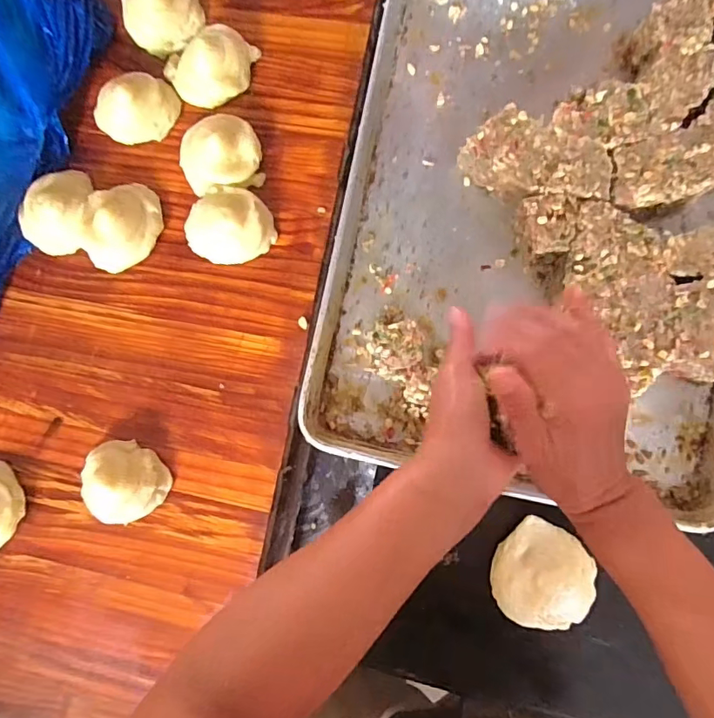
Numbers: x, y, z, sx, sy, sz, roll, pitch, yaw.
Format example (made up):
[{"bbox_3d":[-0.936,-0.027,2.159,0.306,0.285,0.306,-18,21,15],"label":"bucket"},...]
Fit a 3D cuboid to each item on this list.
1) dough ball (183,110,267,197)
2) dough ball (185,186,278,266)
[{"bbox_3d":[-0.139,-0.211,0.495,0.079,0.030,0.079,0,86,6],"label":"dough ball"},{"bbox_3d":[-0.130,-0.133,0.489,0.079,0.037,0.081,0,86,6],"label":"dough ball"}]

